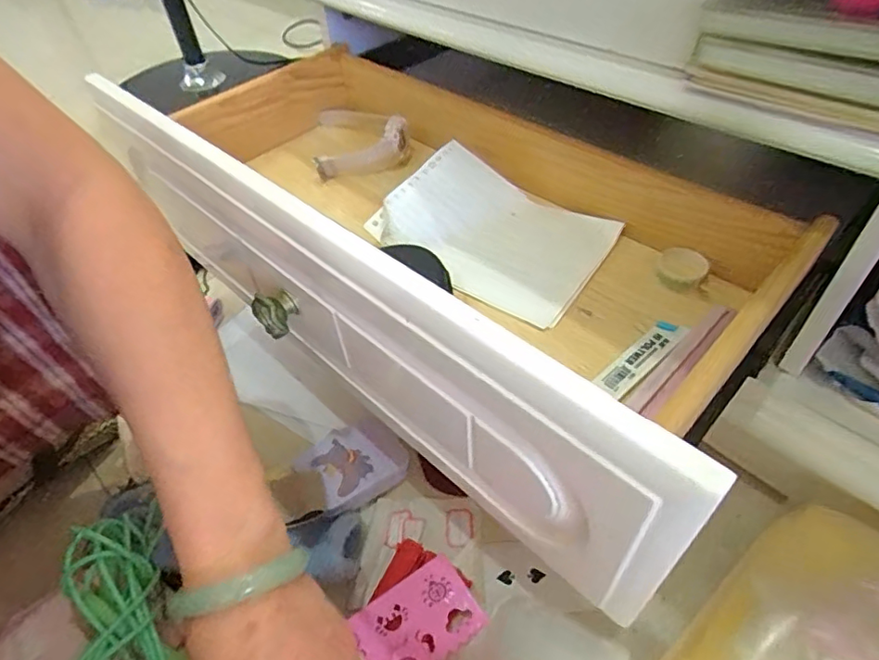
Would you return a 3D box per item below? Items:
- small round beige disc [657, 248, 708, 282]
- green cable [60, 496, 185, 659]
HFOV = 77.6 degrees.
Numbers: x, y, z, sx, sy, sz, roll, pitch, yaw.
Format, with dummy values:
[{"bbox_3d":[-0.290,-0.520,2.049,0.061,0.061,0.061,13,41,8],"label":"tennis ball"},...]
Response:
[{"bbox_3d":[0.184,-0.050,0.415,0.033,0.014,0.032,-2,47,2],"label":"small round beige disc"},{"bbox_3d":[-0.205,0.202,0.358,0.079,0.040,0.142,-11,71,-6],"label":"green cable"}]

